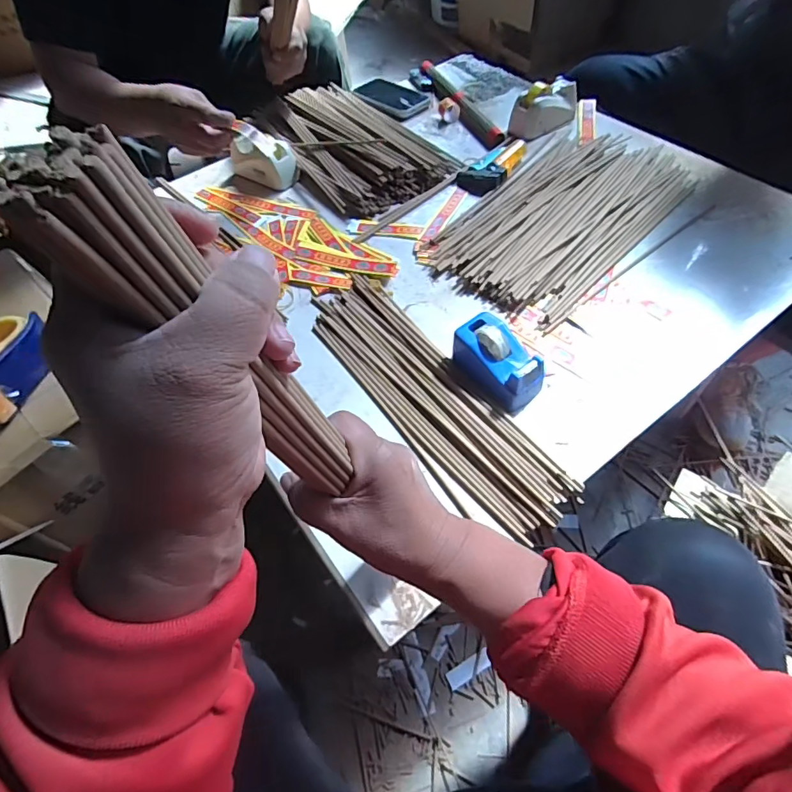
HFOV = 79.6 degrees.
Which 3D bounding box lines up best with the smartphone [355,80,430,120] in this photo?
[{"bbox_3d":[-0.009,-0.564,0.896,0.138,0.015,0.083,37,67,25],"label":"smartphone"}]

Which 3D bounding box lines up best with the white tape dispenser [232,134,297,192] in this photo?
[{"bbox_3d":[-0.217,-0.391,0.776,0.121,0.062,0.059,31,64,23],"label":"white tape dispenser"}]

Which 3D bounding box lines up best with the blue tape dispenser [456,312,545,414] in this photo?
[{"bbox_3d":[0.108,-0.034,0.513,0.058,0.058,0.101,-31,59,-14],"label":"blue tape dispenser"}]

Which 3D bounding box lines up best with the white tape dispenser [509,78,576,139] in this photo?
[{"bbox_3d":[0.251,-0.487,0.801,0.122,0.062,0.056,-32,60,-15],"label":"white tape dispenser"}]

